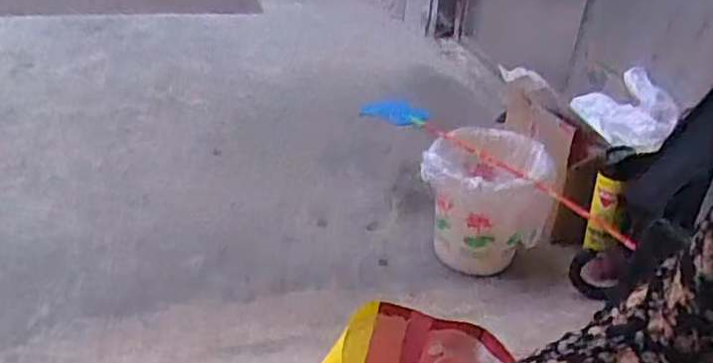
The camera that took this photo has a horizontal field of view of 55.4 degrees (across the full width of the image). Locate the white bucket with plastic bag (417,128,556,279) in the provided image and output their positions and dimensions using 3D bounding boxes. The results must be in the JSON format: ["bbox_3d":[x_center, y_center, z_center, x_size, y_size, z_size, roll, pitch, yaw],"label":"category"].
[{"bbox_3d":[0.244,0.057,1.348,0.232,0.280,0.201,10,31,11],"label":"white bucket with plastic bag"}]

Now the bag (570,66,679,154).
[{"bbox_3d":[0.544,-0.151,1.345,0.138,0.107,0.188,-6,32,-16],"label":"bag"}]

